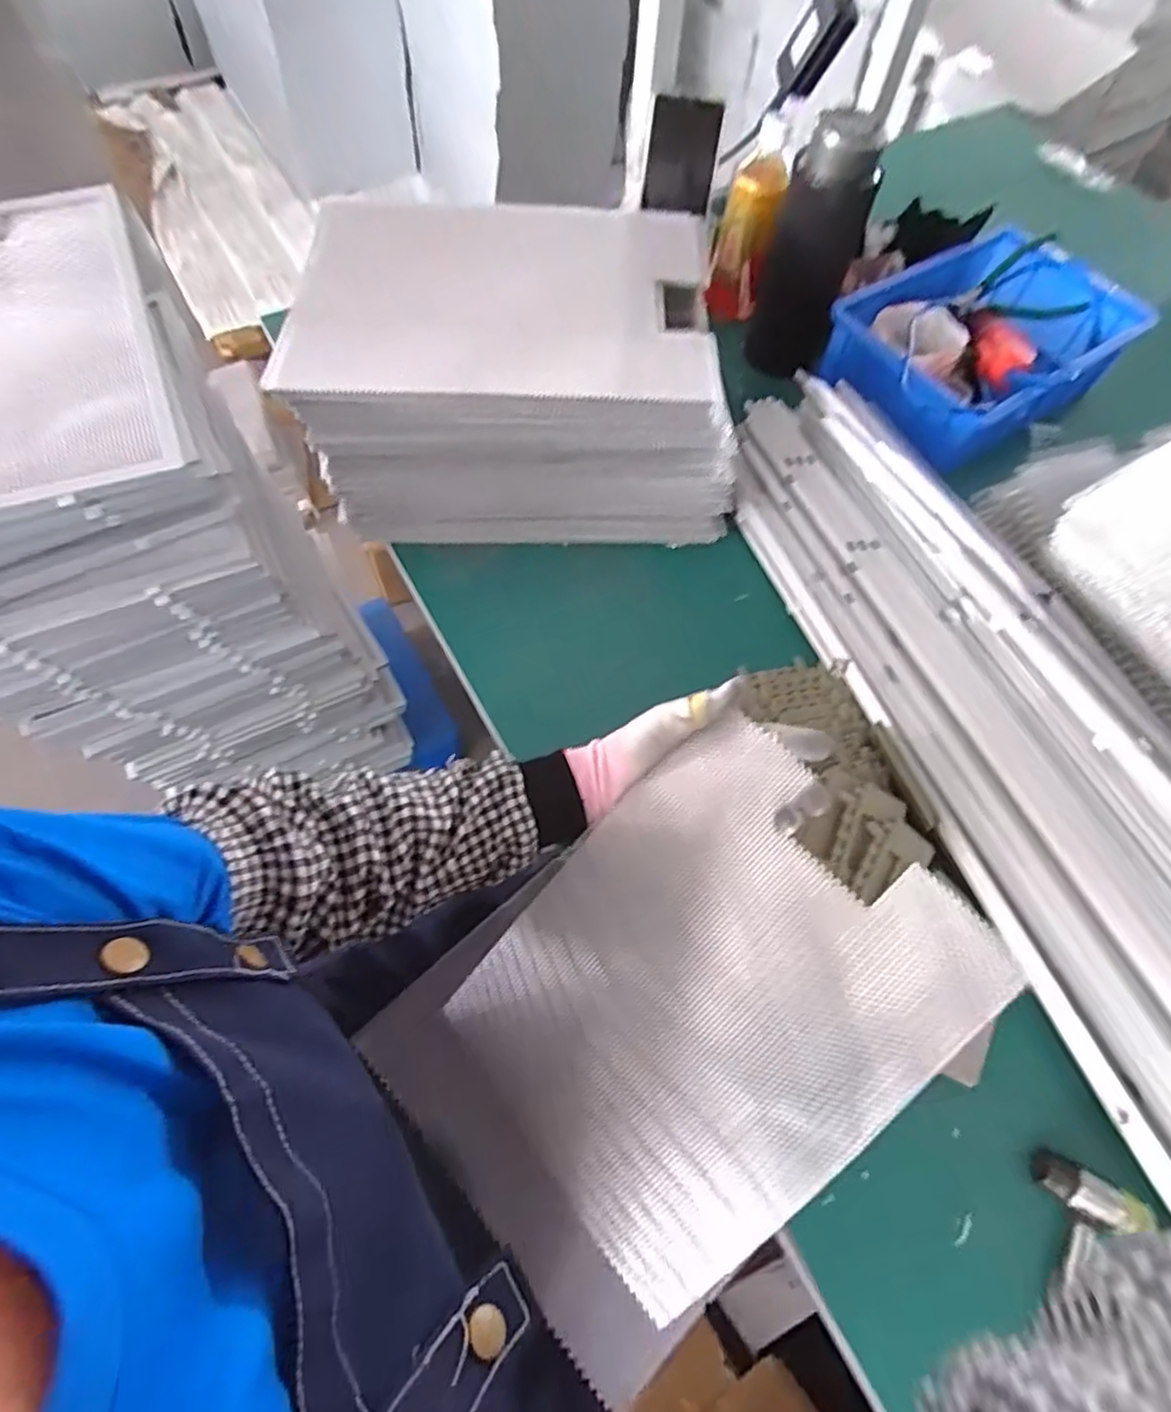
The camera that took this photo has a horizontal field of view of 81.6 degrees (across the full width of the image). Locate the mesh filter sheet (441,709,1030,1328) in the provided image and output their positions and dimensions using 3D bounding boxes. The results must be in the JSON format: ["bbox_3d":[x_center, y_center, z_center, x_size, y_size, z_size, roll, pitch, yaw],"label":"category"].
[{"bbox_3d":[0.075,0.194,0.455,0.310,0.025,0.244,-47,68,4],"label":"mesh filter sheet"}]

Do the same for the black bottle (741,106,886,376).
[{"bbox_3d":[0.236,-0.472,0.720,0.084,0.249,0.076,11,64,4],"label":"black bottle"}]

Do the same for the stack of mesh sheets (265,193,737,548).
[{"bbox_3d":[-0.066,-0.314,0.649,0.383,0.156,0.270,-1,63,-2],"label":"stack of mesh sheets"}]

